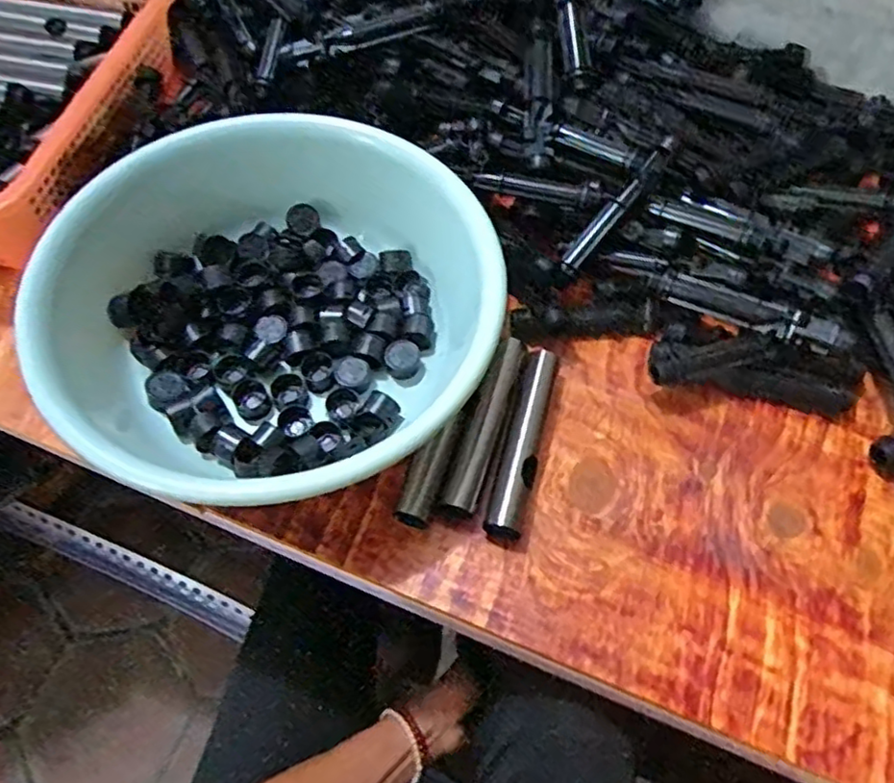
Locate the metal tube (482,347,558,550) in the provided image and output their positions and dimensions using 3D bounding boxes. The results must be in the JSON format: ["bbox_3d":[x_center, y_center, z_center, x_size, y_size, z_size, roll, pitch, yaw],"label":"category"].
[{"bbox_3d":[0.056,0.035,0.470,0.025,0.023,0.141,16,62,8],"label":"metal tube"}]

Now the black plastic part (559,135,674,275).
[{"bbox_3d":[0.134,-0.146,0.523,0.016,0.013,0.134,40,90,15],"label":"black plastic part"}]

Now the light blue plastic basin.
[{"bbox_3d":[-0.115,-0.055,0.474,0.295,0.098,0.295,1,61,-1],"label":"light blue plastic basin"}]

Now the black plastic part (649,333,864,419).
[{"bbox_3d":[0.228,-0.016,0.491,0.160,0.034,0.046,6,66,1],"label":"black plastic part"}]

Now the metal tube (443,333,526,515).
[{"bbox_3d":[0.029,0.021,0.478,0.024,0.019,0.136,17,62,8],"label":"metal tube"}]

